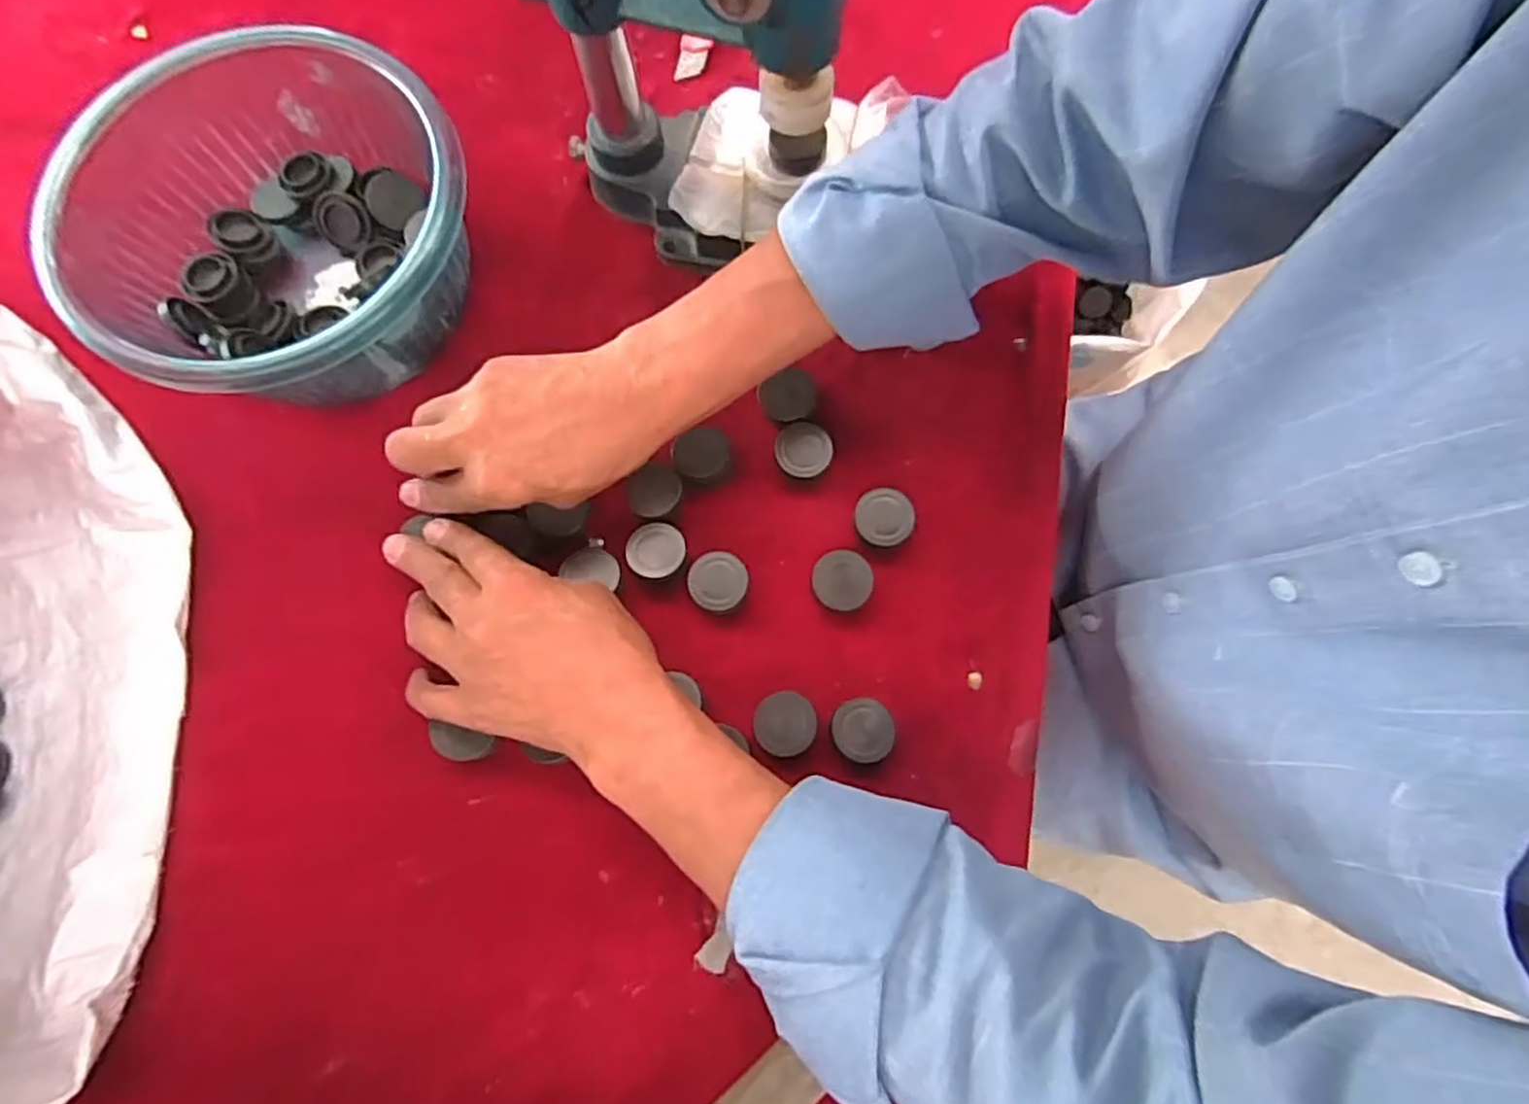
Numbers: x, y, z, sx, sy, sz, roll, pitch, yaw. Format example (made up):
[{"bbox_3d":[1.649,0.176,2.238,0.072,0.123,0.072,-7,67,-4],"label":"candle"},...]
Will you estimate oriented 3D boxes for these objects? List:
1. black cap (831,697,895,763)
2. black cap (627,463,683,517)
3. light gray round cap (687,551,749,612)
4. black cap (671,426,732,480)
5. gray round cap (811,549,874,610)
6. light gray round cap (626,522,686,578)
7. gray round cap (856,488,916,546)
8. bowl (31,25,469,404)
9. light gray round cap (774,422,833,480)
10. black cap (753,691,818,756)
[{"bbox_3d":[0.051,0.092,0.377,0.031,0.017,0.031,0,76,2],"label":"black cap"},{"bbox_3d":[-0.061,-0.034,0.405,0.026,0.005,0.030,43,81,11],"label":"black cap"},{"bbox_3d":[-0.026,0.015,0.396,0.032,0.004,0.033,0,76,2],"label":"light gray round cap"},{"bbox_3d":[-0.036,-0.057,0.411,0.032,0.007,0.027,-7,76,0],"label":"black cap"},{"bbox_3d":[0.042,0.016,0.397,0.032,0.013,0.032,0,76,2],"label":"gray round cap"},{"bbox_3d":[-0.060,-0.001,0.398,0.031,0.004,0.030,-7,76,0],"label":"light gray round cap"},{"bbox_3d":[0.067,-0.018,0.406,0.032,0.014,0.032,0,76,2],"label":"gray round cap"},{"bbox_3d":[-0.269,-0.178,0.415,0.199,0.091,0.200,0,76,2],"label":"bowl"},{"bbox_3d":[0.023,-0.058,0.417,0.032,0.012,0.032,0,76,2],"label":"light gray round cap"},{"bbox_3d":[0.011,0.089,0.375,0.031,0.014,0.032,0,76,2],"label":"black cap"}]

